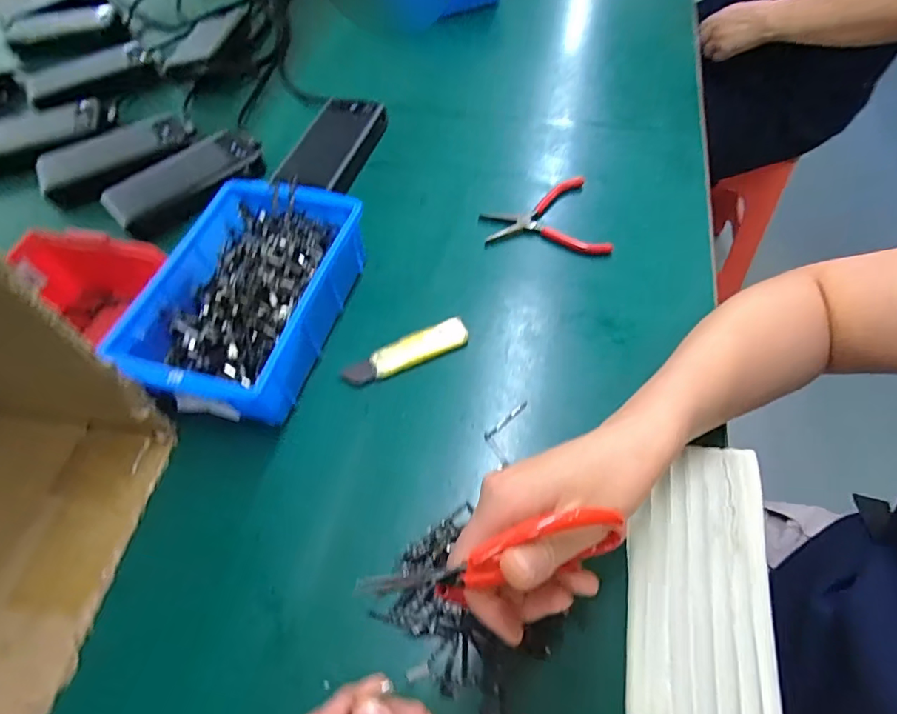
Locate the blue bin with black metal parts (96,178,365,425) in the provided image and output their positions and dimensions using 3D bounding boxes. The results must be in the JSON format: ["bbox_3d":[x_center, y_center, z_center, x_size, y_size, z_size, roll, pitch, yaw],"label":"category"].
[{"bbox_3d":[-0.169,-0.052,0.417,0.144,0.065,0.206,15,59,13],"label":"blue bin with black metal parts"}]

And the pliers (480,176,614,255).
[{"bbox_3d":[0.091,-0.132,0.490,0.110,0.006,0.102,-9,57,-3],"label":"pliers"}]

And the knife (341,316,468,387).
[{"bbox_3d":[-0.034,-0.003,0.411,0.105,0.006,0.028,-23,58,-12],"label":"knife"}]

